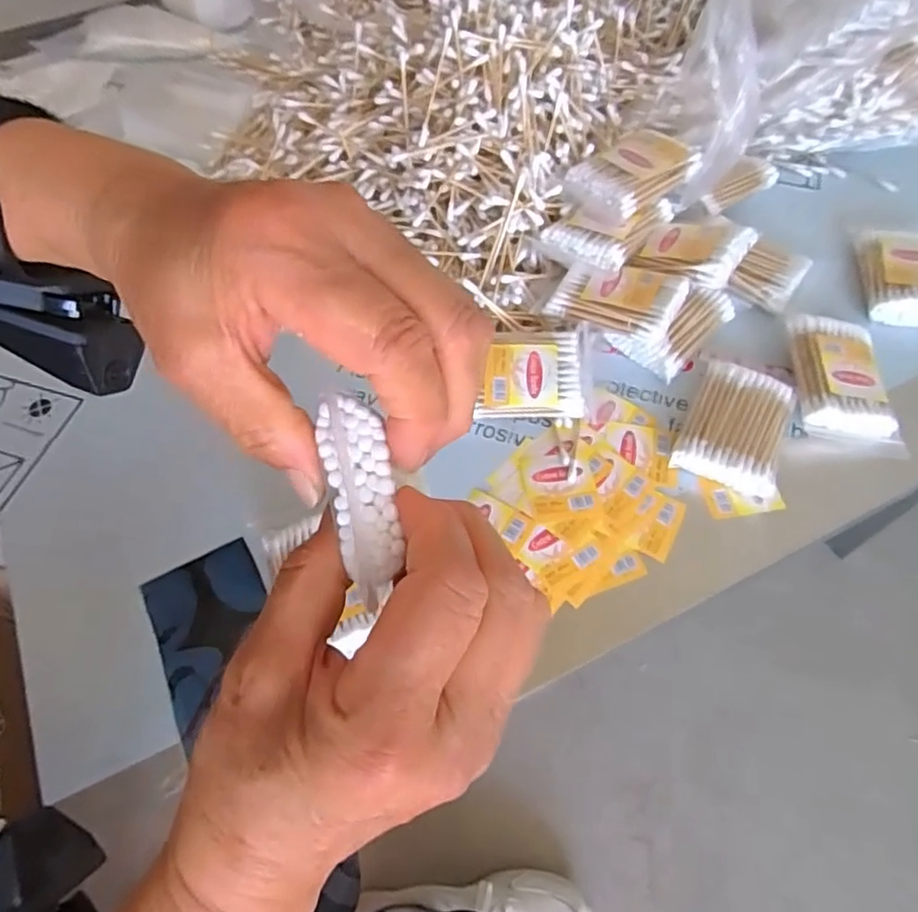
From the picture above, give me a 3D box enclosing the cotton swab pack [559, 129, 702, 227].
[{"bbox_3d":[0.112,-0.182,0.429,0.077,0.031,0.053,-33,64,-16],"label":"cotton swab pack"}]

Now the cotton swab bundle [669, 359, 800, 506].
[{"bbox_3d":[0.163,-0.018,0.382,0.056,0.017,0.073,19,62,12],"label":"cotton swab bundle"}]

